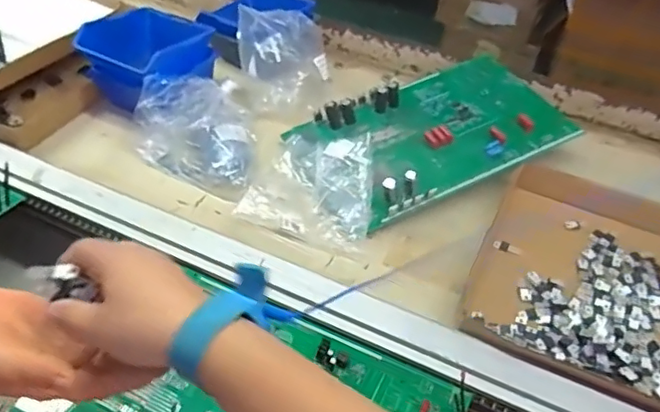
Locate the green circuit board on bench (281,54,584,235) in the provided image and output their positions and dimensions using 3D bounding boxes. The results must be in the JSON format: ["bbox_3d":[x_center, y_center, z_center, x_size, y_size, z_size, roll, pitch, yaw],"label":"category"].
[{"bbox_3d":[0.124,-0.090,0.684,0.295,0.041,0.194,-18,49,-19],"label":"green circuit board on bench"}]

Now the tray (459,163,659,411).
[{"bbox_3d":[0.309,0.072,0.558,0.321,0.050,0.297,22,44,16],"label":"tray"}]

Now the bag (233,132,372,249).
[{"bbox_3d":[-0.008,-0.032,0.632,0.137,0.043,0.155,20,43,13],"label":"bag"}]

